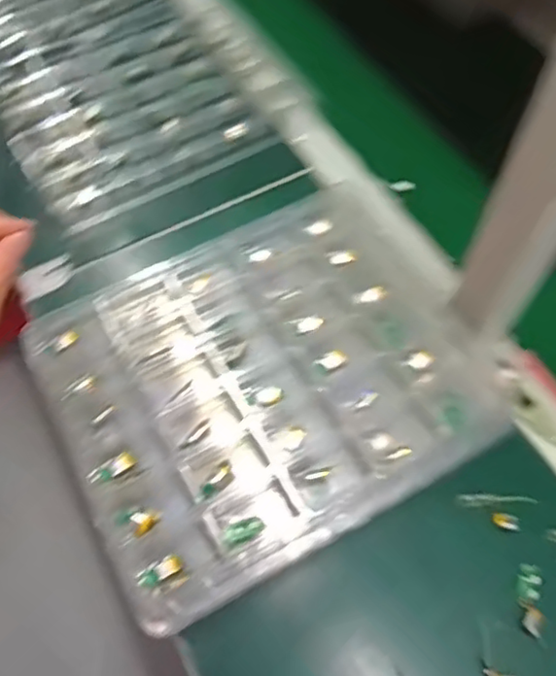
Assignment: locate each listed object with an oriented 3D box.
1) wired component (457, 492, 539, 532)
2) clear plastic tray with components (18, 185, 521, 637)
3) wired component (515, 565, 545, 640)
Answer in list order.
[{"bbox_3d":[0.160,0.126,0.469,0.058,0.004,0.026,4,61,2],"label":"wired component"},{"bbox_3d":[-0.008,0.027,0.487,0.309,0.028,0.249,-29,66,-13],"label":"clear plastic tray with components"},{"bbox_3d":[0.174,0.180,0.443,0.017,0.004,0.048,8,61,4],"label":"wired component"}]

